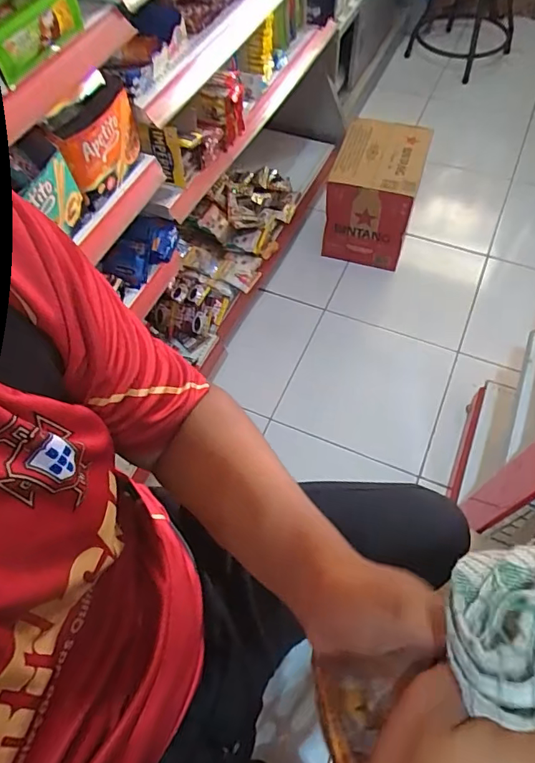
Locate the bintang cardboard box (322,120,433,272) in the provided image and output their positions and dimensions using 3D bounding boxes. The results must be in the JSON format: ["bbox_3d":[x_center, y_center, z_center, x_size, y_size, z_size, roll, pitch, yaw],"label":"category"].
[{"bbox_3d":[0.309,-0.542,1.468,0.236,0.298,0.285,15,62,11],"label":"bintang cardboard box"}]

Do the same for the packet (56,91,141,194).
[{"bbox_3d":[-0.258,-0.375,0.794,0.026,0.107,0.161,19,62,13],"label":"packet"}]

